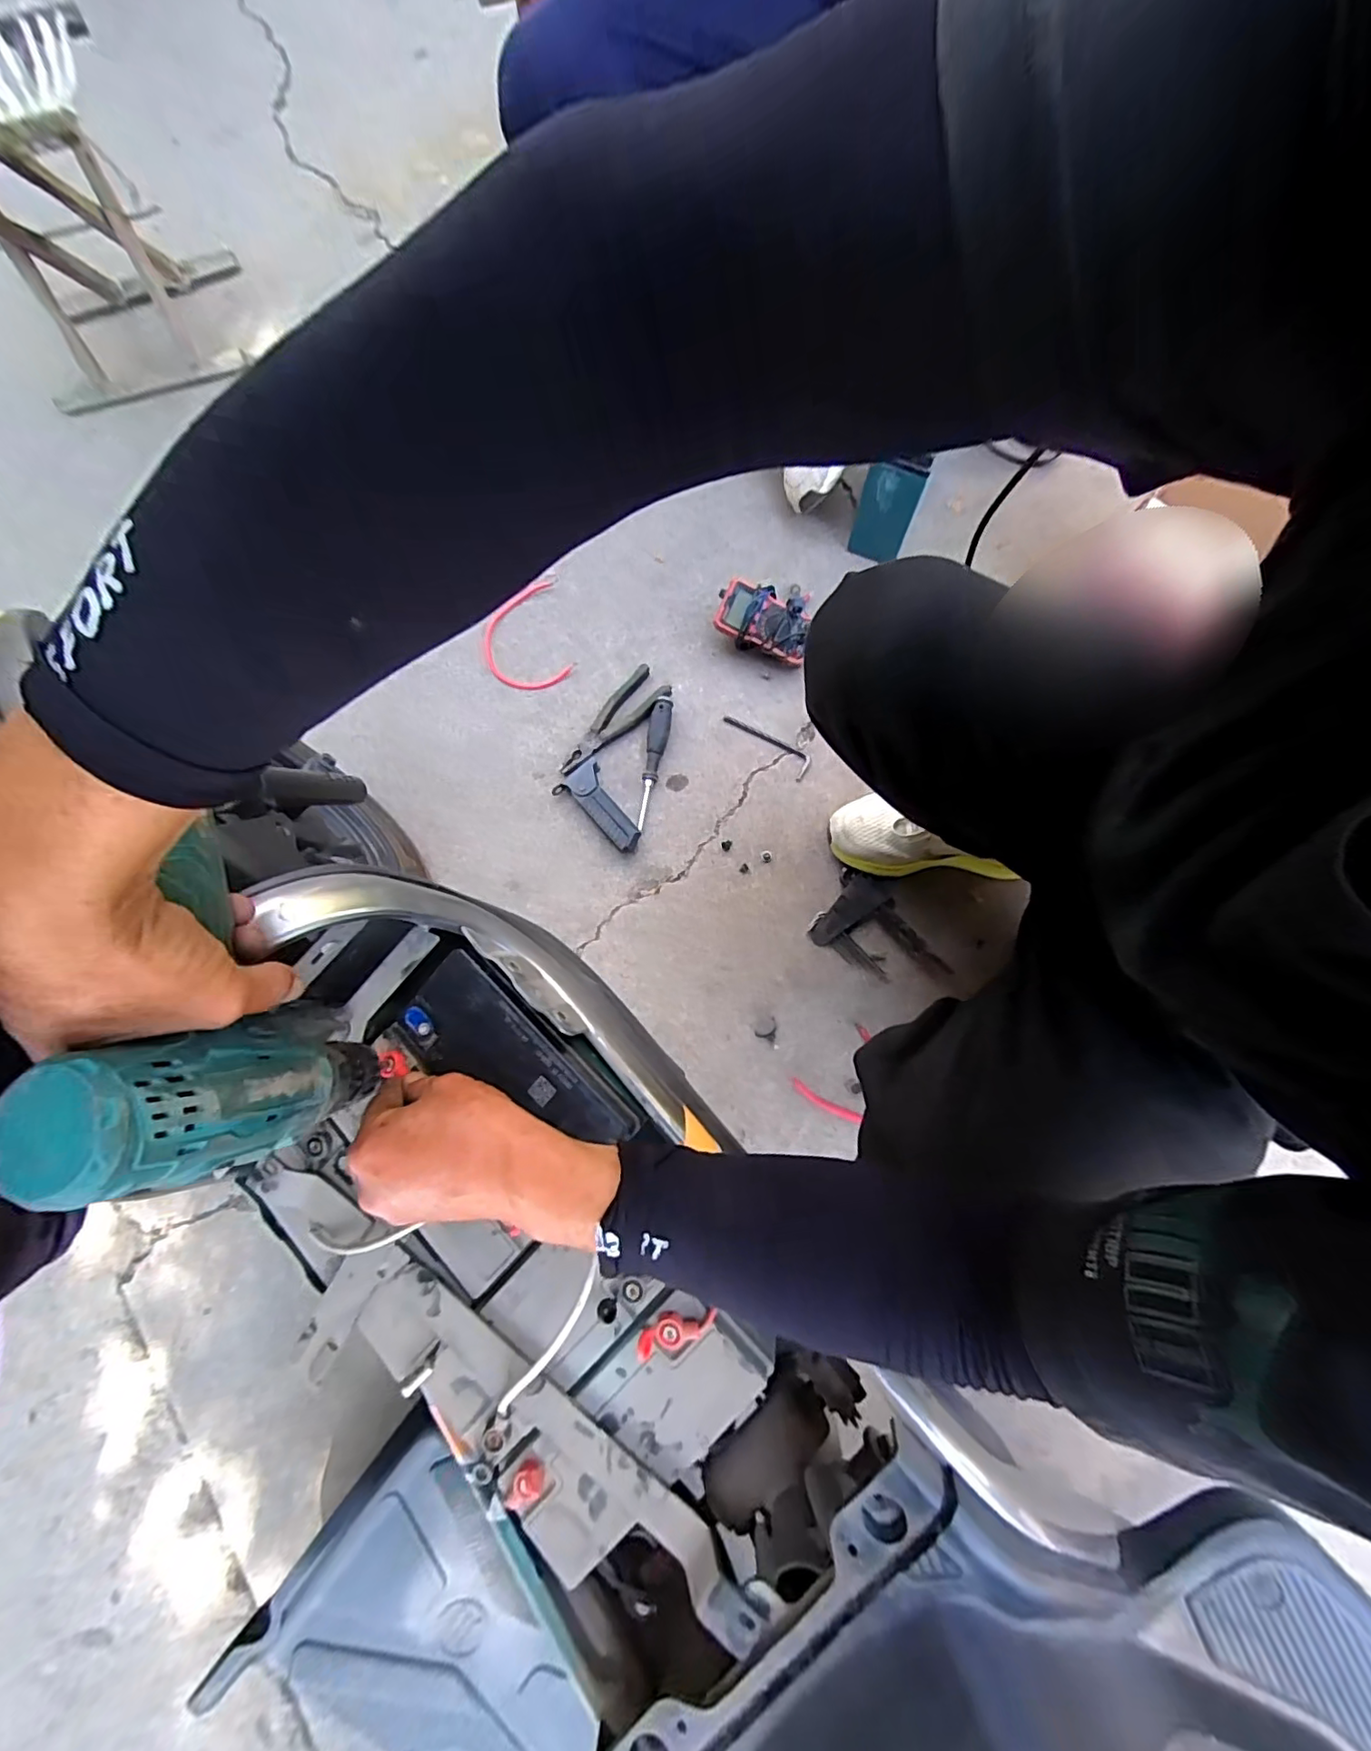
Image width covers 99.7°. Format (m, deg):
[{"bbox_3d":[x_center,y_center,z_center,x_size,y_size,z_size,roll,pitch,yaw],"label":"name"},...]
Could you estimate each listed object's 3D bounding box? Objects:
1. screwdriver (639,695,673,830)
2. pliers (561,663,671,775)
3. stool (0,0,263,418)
[{"bbox_3d":[-0.041,-0.157,0.781,0.026,0.027,0.184,10,86,2],"label":"screwdriver"},{"bbox_3d":[-0.102,-0.211,0.802,0.057,0.030,0.189,42,80,11],"label":"pliers"},{"bbox_3d":[-0.823,-0.861,0.776,0.291,0.299,0.230,-6,78,0],"label":"stool"}]

